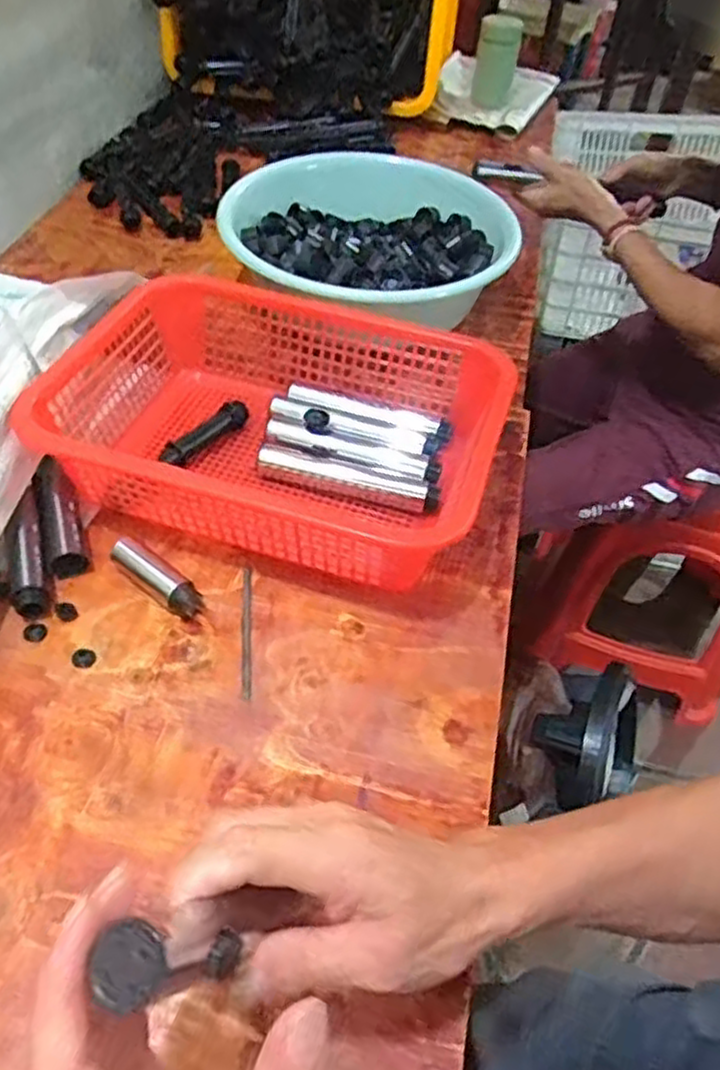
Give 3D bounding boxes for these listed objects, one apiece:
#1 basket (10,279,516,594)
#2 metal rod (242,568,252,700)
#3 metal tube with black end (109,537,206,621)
[{"bbox_3d":[-0.069,-0.087,0.605,0.346,0.094,0.245,17,49,9],"label":"basket"},{"bbox_3d":[-0.080,0.068,0.530,0.007,0.006,0.106,-1,49,-7],"label":"metal rod"},{"bbox_3d":[-0.147,0.031,0.540,0.079,0.023,0.021,32,53,21],"label":"metal tube with black end"}]

